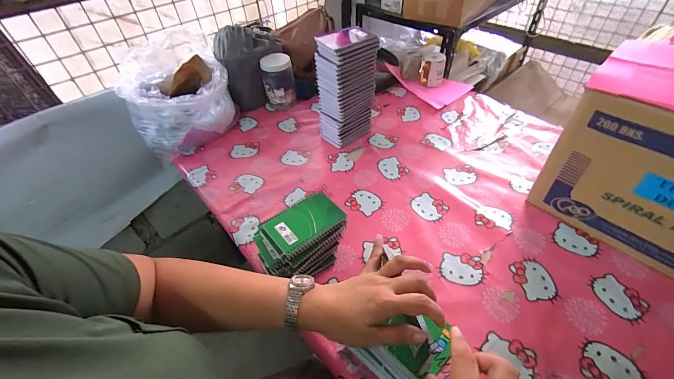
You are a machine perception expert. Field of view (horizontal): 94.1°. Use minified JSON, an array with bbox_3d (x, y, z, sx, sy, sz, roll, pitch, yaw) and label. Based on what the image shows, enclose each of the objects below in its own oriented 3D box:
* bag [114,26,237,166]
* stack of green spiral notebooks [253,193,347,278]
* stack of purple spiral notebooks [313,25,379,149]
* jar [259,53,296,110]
[{"bbox_3d":[-0.476,-0.289,0.944,0.287,0.252,0.244,-25,49,-20],"label":"bag"},{"bbox_3d":[-0.063,0.106,0.610,0.157,0.124,0.107,-29,50,-23],"label":"stack of green spiral notebooks"},{"bbox_3d":[0.025,-0.268,0.864,0.143,0.285,0.100,-32,52,-25],"label":"stack of purple spiral notebooks"},{"bbox_3d":[-0.198,-0.362,1.062,0.103,0.159,0.083,-10,46,-6],"label":"jar"}]

